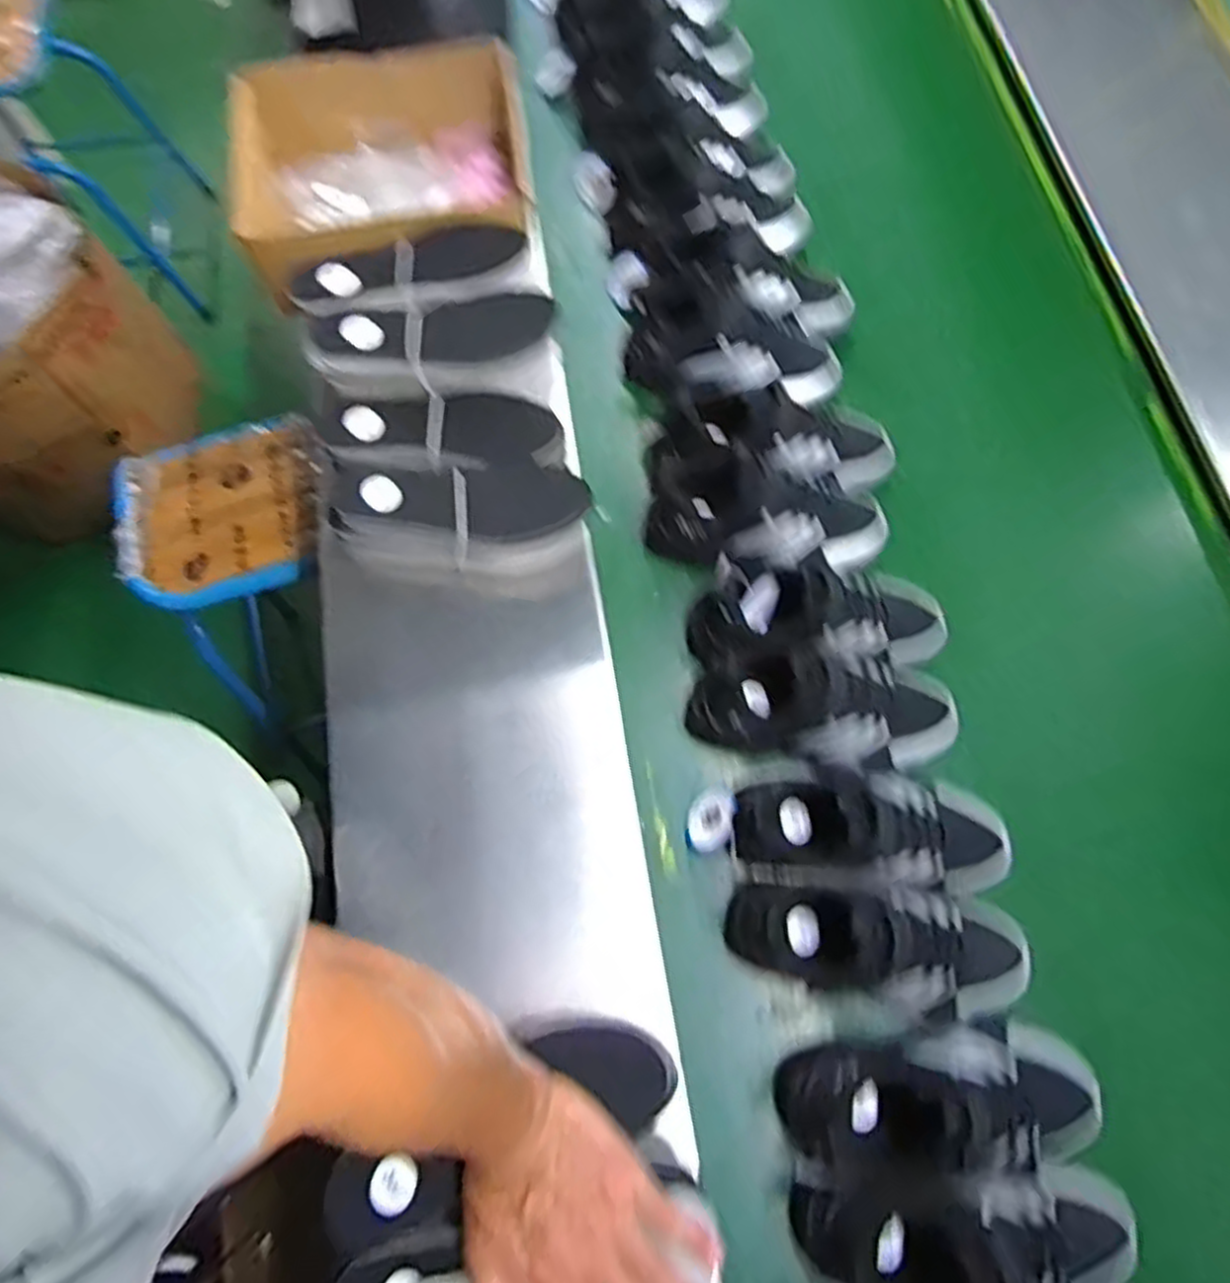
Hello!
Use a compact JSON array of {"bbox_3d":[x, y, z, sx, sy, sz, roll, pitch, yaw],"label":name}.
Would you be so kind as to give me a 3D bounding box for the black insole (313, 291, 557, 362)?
[{"bbox_3d":[-0.155,-0.270,0.666,0.202,0.016,0.063,-10,71,-3],"label":"black insole"}]

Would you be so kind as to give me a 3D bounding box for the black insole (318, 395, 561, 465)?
[{"bbox_3d":[-0.155,-0.189,0.673,0.207,0.032,0.063,1,71,1],"label":"black insole"}]

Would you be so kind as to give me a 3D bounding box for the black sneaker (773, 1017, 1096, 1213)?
[{"bbox_3d":[0.217,0.309,0.505,0.204,0.092,0.085,-8,71,-2],"label":"black sneaker"}]

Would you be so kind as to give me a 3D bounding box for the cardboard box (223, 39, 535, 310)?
[{"bbox_3d":[-0.217,-0.449,0.752,0.262,0.102,0.237,-17,72,-5],"label":"cardboard box"}]

